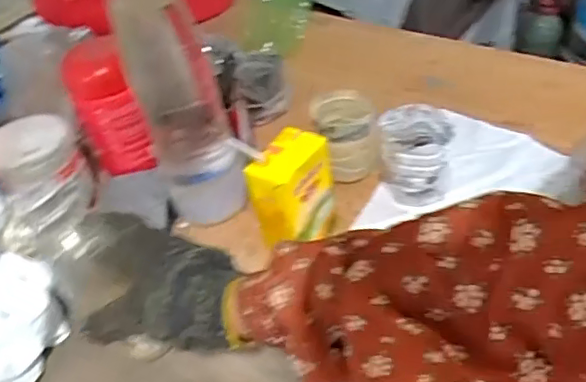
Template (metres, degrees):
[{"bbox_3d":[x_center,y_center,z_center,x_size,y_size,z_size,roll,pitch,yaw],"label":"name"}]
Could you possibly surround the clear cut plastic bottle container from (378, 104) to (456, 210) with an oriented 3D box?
[{"bbox_3d":[0.115,-0.035,0.546,0.065,0.079,0.069,-4,43,4],"label":"clear cut plastic bottle container"}]

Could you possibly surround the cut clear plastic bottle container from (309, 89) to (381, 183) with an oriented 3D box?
[{"bbox_3d":[0.052,-0.059,0.583,0.059,0.063,0.068,-8,43,-1],"label":"cut clear plastic bottle container"}]

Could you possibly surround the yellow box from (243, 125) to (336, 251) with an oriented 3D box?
[{"bbox_3d":[-0.001,0.008,0.503,0.045,0.101,0.073,24,51,29],"label":"yellow box"}]

